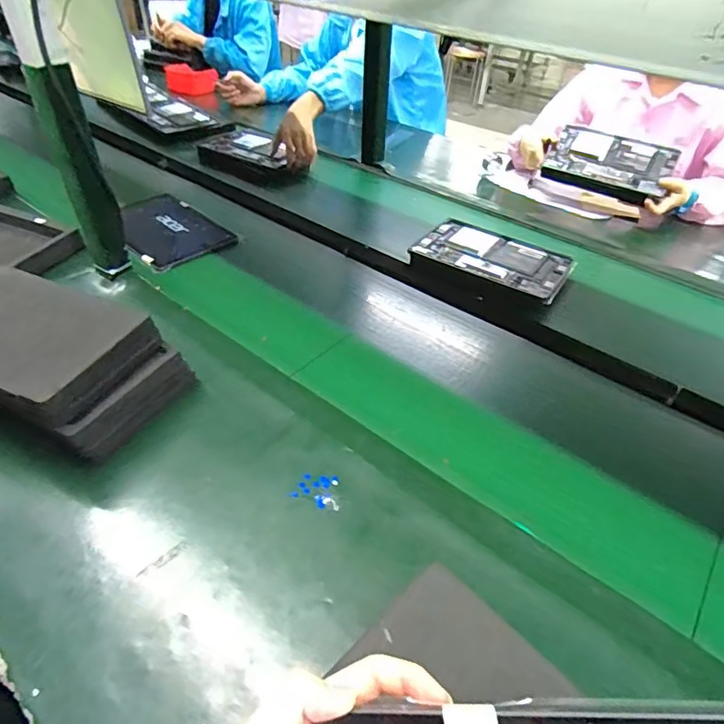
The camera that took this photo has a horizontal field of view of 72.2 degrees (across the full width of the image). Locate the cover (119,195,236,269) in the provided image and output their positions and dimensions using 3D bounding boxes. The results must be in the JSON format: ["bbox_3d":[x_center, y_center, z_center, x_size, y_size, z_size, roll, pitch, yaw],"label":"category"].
[{"bbox_3d":[-0.363,-0.247,0.919,0.207,0.015,0.175,38,49,22],"label":"cover"}]

